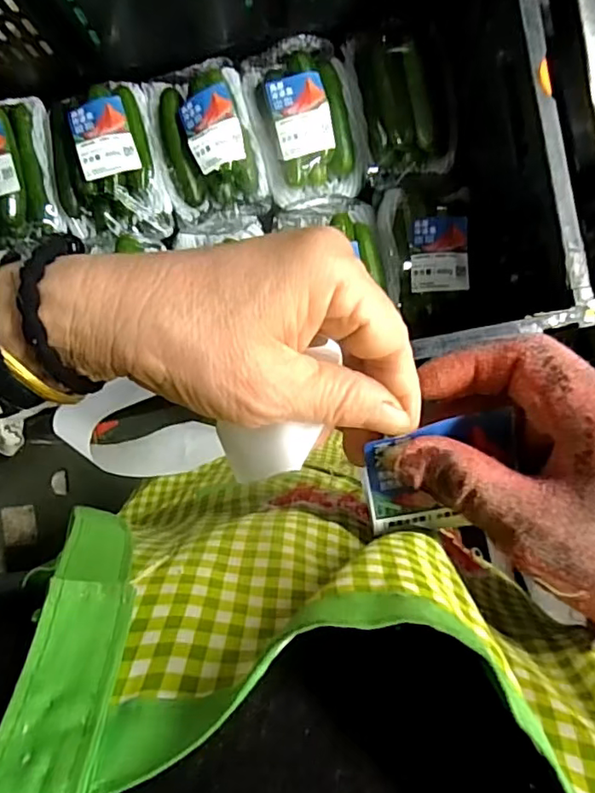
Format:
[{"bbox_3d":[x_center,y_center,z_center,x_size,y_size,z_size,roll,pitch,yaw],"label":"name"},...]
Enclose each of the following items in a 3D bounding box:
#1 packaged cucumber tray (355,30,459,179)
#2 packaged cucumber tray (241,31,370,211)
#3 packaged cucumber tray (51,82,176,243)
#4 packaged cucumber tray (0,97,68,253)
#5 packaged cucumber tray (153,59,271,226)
[{"bbox_3d":[0.120,-0.327,0.622,0.102,0.040,0.160,-9,93,1],"label":"packaged cucumber tray"},{"bbox_3d":[0.013,-0.302,0.624,0.114,0.057,0.173,-14,93,1],"label":"packaged cucumber tray"},{"bbox_3d":[-0.211,-0.257,0.618,0.117,0.039,0.173,-13,93,1],"label":"packaged cucumber tray"},{"bbox_3d":[-0.326,-0.249,0.629,0.108,0.056,0.162,-11,93,1],"label":"packaged cucumber tray"},{"bbox_3d":[-0.103,-0.286,0.617,0.107,0.042,0.170,-14,93,1],"label":"packaged cucumber tray"}]

